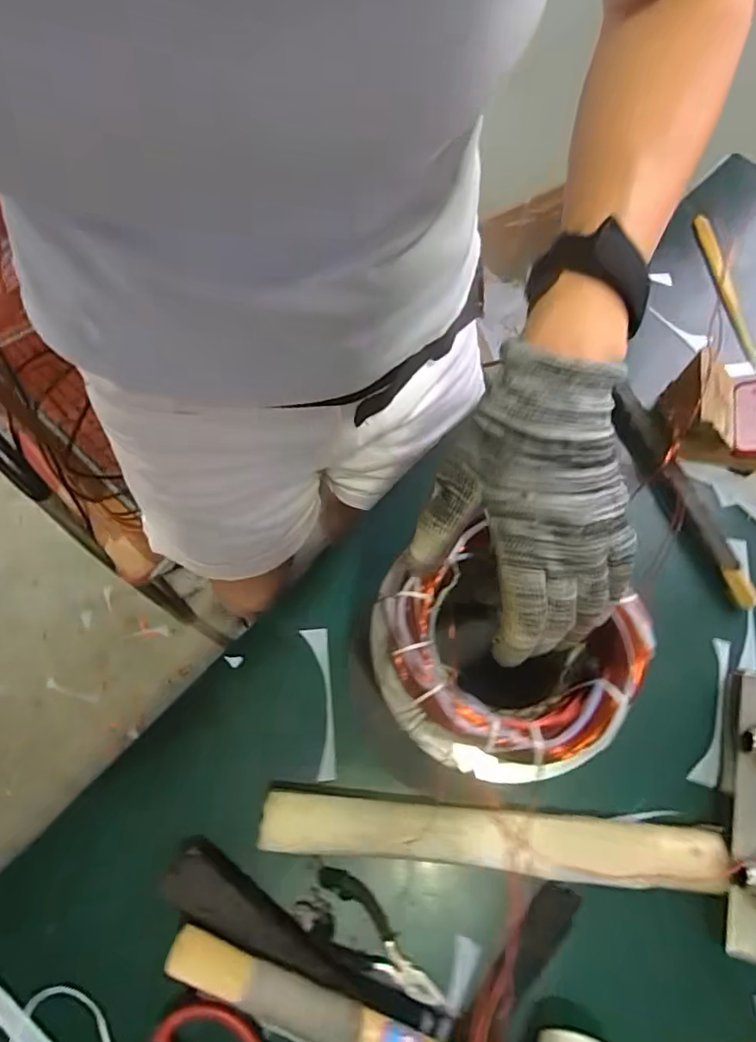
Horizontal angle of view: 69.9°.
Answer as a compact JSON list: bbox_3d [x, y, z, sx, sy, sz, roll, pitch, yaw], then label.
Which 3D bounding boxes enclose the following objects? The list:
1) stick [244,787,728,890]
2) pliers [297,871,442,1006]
[{"bbox_3d":[0.084,0.237,0.404,0.333,0.030,0.041,5,68,-1],"label":"stick"},{"bbox_3d":[-0.004,0.302,0.388,0.112,0.012,0.045,35,71,11],"label":"pliers"}]

